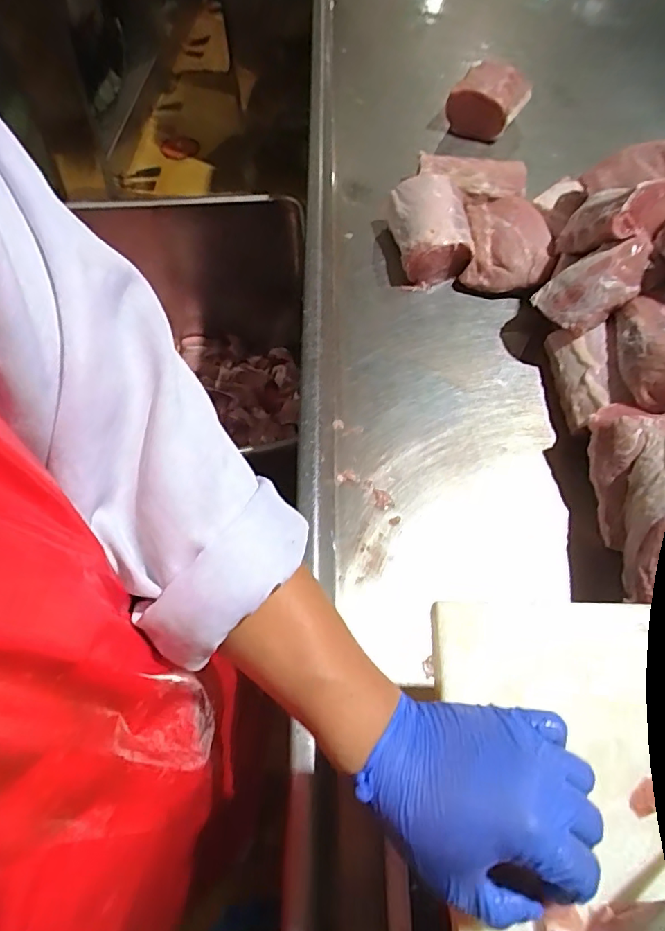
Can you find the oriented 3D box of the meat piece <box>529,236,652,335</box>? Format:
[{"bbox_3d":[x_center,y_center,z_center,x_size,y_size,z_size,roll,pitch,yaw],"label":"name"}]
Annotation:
[{"bbox_3d":[0.342,-0.240,0.684,0.129,0.067,0.091,-28,64,-17],"label":"meat piece"}]

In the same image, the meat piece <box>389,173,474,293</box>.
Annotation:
[{"bbox_3d":[0.151,-0.366,0.819,0.116,0.077,0.182,-2,60,-3],"label":"meat piece"}]

